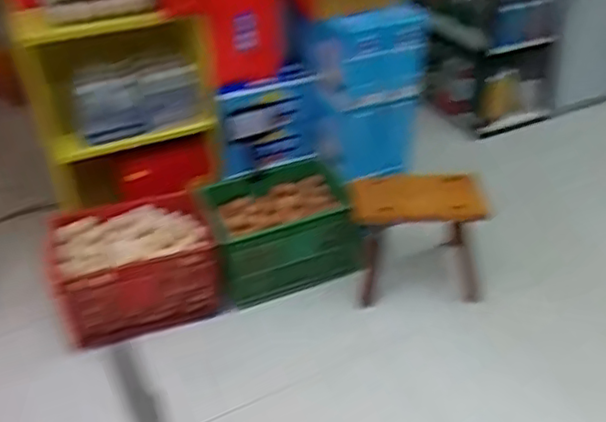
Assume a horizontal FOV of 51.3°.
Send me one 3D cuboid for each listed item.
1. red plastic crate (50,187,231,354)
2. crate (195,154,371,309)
[{"bbox_3d":[-0.494,0.169,1.884,0.453,0.271,0.315,-13,37,-15],"label":"red plastic crate"},{"bbox_3d":[-0.066,0.057,1.972,0.453,0.244,0.320,-10,36,-11],"label":"crate"}]

